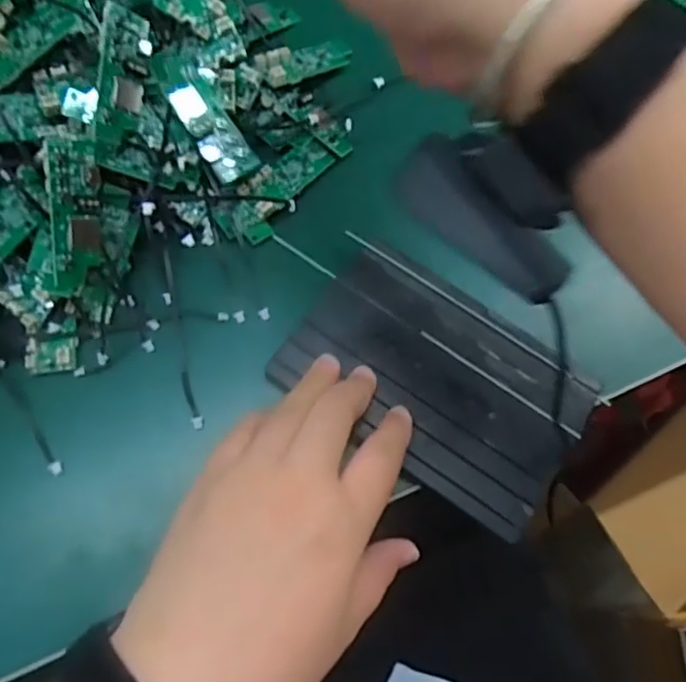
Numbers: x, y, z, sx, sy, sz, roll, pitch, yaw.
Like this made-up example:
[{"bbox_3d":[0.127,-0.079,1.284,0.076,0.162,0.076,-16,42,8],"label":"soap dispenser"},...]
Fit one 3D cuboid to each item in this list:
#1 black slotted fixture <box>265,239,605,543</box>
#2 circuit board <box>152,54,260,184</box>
[{"bbox_3d":[0.048,0.019,0.326,0.147,0.009,0.096,33,72,11],"label":"black slotted fixture"},{"bbox_3d":[-0.074,-0.120,0.335,0.024,0.013,0.074,-33,90,-12],"label":"circuit board"}]

